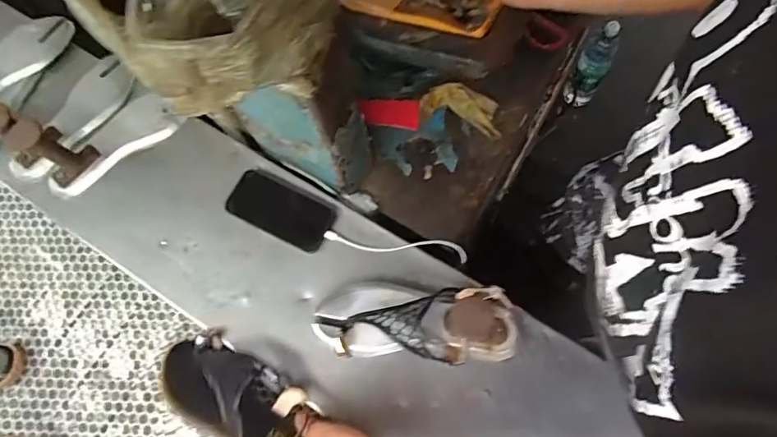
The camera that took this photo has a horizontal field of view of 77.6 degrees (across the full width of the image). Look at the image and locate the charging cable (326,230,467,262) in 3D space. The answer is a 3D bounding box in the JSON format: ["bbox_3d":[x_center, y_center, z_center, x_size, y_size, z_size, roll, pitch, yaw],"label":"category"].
[{"bbox_3d":[0.010,0.036,0.656,0.194,0.008,0.023,4,72,4],"label":"charging cable"}]

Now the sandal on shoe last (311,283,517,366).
[{"bbox_3d":[0.032,0.125,0.590,0.241,0.082,0.087,3,72,1],"label":"sandal on shoe last"}]

